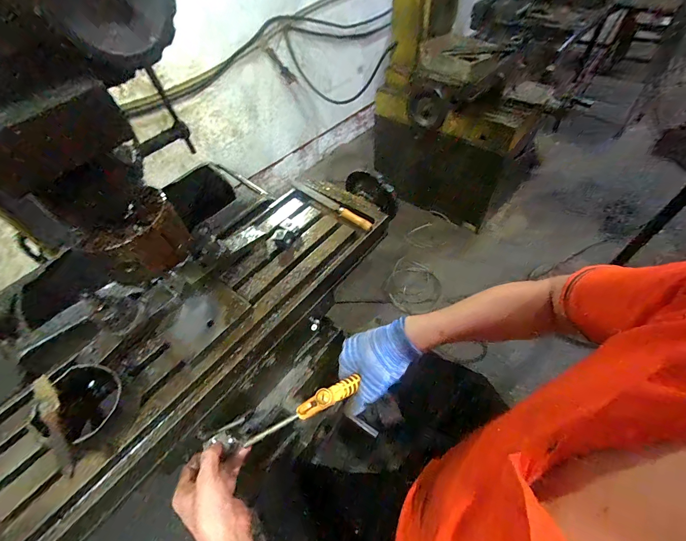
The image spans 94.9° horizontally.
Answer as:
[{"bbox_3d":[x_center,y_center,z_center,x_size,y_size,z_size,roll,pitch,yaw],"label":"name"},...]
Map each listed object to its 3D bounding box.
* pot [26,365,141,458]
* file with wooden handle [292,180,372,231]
[{"bbox_3d":[-0.353,0.191,0.439,0.106,0.058,0.098,-3,52,3],"label":"pot"},{"bbox_3d":[-0.026,-0.144,0.685,0.234,0.023,0.026,36,63,28],"label":"file with wooden handle"}]

